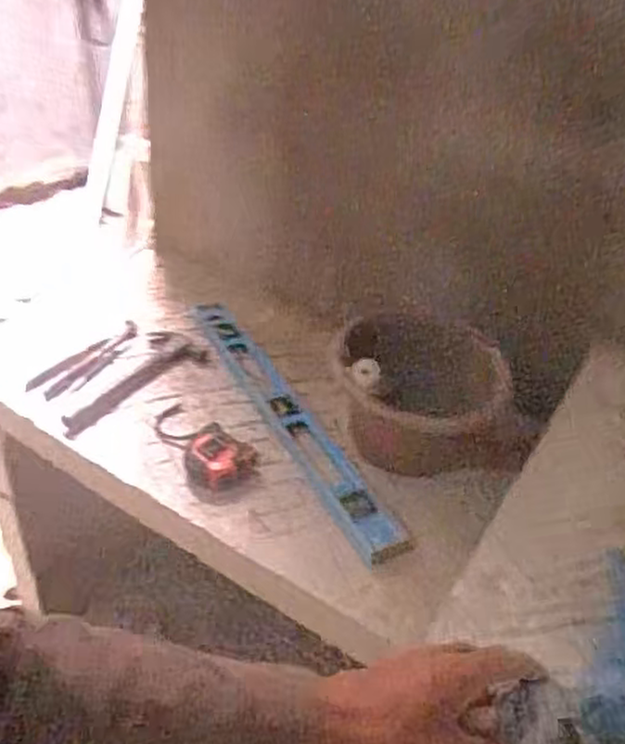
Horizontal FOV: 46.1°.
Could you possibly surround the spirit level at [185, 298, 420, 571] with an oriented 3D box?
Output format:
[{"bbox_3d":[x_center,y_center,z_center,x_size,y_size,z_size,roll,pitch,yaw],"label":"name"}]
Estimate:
[{"bbox_3d":[-0.044,0.055,1.166,0.069,0.026,0.656,-14,42,-25],"label":"spirit level"}]

